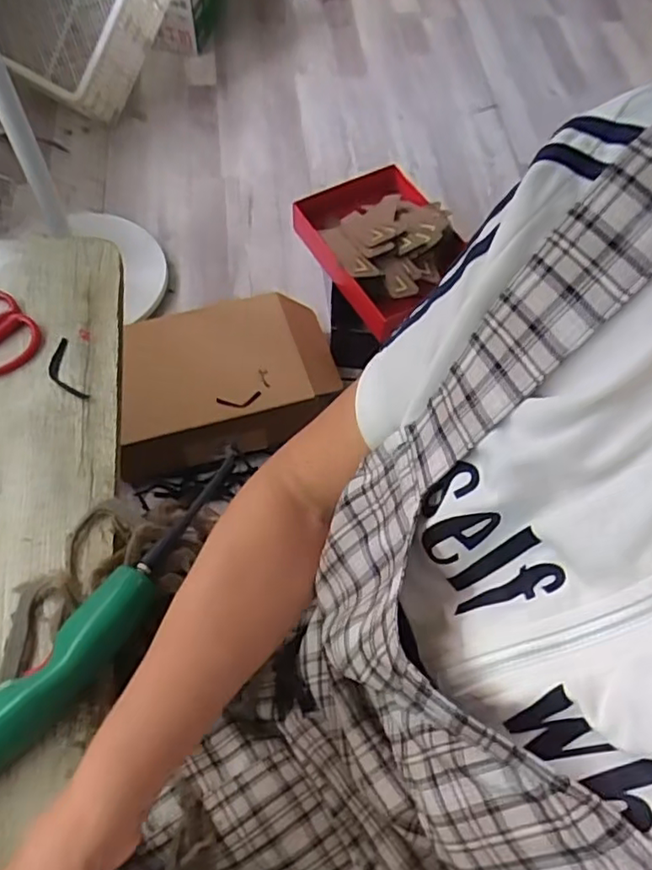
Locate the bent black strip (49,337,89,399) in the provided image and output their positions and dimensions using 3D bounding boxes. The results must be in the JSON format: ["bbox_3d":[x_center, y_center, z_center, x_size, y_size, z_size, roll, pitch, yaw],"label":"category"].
[{"bbox_3d":[-0.248,-0.060,0.588,0.026,0.004,0.074,-23,64,-15],"label":"bent black strip"}]

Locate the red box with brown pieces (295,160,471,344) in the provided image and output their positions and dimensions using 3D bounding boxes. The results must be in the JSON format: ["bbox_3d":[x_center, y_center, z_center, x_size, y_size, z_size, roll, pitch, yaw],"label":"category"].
[{"bbox_3d":[0.109,-0.364,1.157,0.235,0.105,0.324,-25,67,-15],"label":"red box with brown pieces"}]

